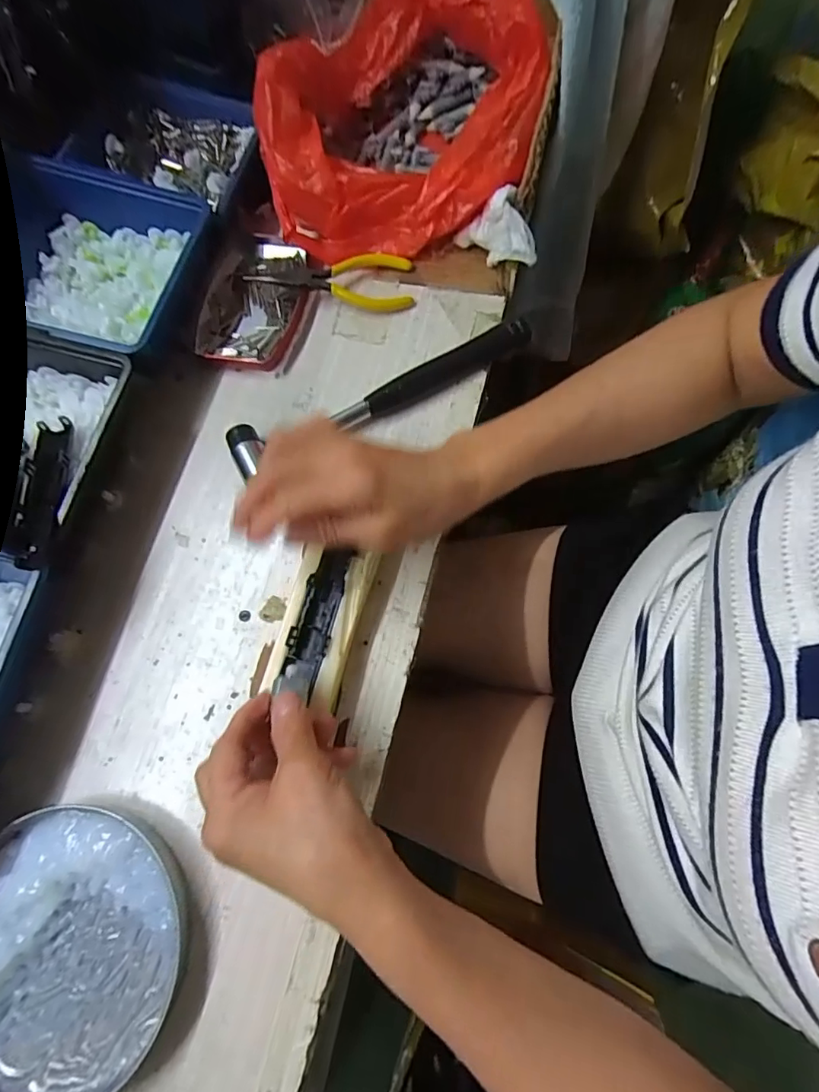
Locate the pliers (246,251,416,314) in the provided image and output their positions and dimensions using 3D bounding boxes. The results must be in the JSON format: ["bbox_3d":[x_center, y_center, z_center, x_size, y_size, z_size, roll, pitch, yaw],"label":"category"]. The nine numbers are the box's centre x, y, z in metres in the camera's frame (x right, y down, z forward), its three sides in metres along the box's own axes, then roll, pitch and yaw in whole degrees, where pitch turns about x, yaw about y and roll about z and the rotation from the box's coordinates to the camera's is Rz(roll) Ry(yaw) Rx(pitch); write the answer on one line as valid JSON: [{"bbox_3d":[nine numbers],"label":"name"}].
[{"bbox_3d":[-0.061,-0.209,0.411,0.125,0.019,0.046,-3,71,4],"label":"pliers"}]

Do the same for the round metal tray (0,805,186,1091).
[{"bbox_3d":[-0.197,0.225,0.288,0.134,0.012,0.140,-1,73,2],"label":"round metal tray"}]

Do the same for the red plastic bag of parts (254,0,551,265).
[{"bbox_3d":[-0.007,-0.339,0.412,0.211,0.092,0.190,-9,71,3],"label":"red plastic bag of parts"}]

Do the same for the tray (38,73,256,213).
[{"bbox_3d":[-0.203,-0.330,0.430,0.144,0.044,0.122,13,73,9],"label":"tray"}]

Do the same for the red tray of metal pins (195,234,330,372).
[{"bbox_3d":[-0.120,-0.197,0.419,0.091,0.023,0.116,19,74,11],"label":"red tray of metal pins"}]

